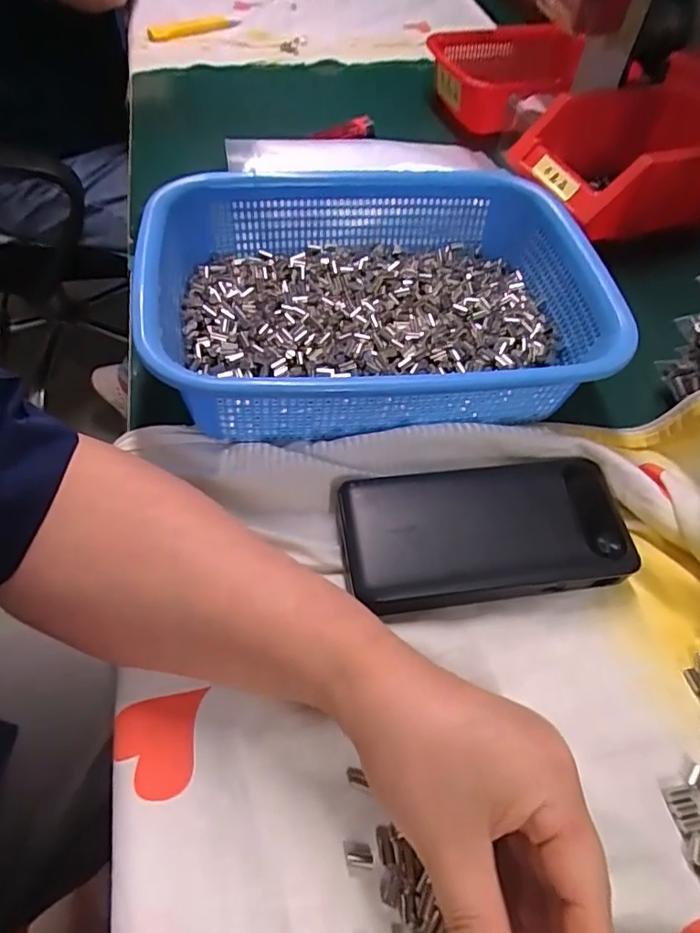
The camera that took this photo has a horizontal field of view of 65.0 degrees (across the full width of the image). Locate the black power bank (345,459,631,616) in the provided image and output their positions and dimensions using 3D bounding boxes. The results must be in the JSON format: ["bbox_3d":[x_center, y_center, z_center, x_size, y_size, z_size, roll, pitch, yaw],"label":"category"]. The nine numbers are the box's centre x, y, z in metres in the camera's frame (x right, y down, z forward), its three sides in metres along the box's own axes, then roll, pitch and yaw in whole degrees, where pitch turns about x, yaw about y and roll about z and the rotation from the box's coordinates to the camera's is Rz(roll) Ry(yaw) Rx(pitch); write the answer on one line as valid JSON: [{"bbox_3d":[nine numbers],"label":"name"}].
[{"bbox_3d":[0.071,0.036,0.304,0.149,0.025,0.074,-7,57,-9],"label":"black power bank"}]

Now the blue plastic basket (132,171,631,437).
[{"bbox_3d":[0.016,-0.111,0.365,0.268,0.069,0.210,-6,57,-9],"label":"blue plastic basket"}]

